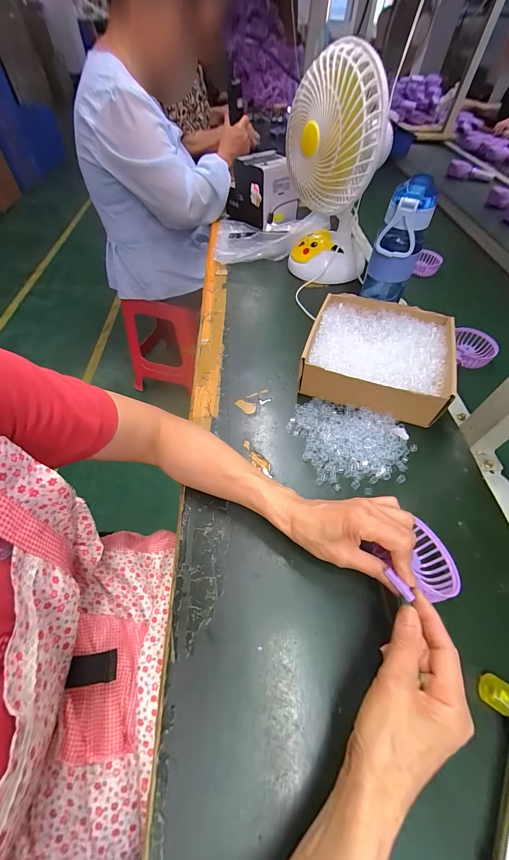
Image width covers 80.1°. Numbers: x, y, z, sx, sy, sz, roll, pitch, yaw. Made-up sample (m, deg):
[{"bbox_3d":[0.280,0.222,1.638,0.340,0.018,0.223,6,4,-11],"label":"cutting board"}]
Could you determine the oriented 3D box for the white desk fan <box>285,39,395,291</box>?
[{"bbox_3d":[0.147,-0.465,0.589,0.180,0.337,0.136,11,54,5],"label":"white desk fan"}]

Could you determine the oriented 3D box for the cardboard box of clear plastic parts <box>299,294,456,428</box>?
[{"bbox_3d":[0.202,-0.127,0.499,0.215,0.062,0.211,18,55,10],"label":"cardboard box of clear plastic parts"}]

